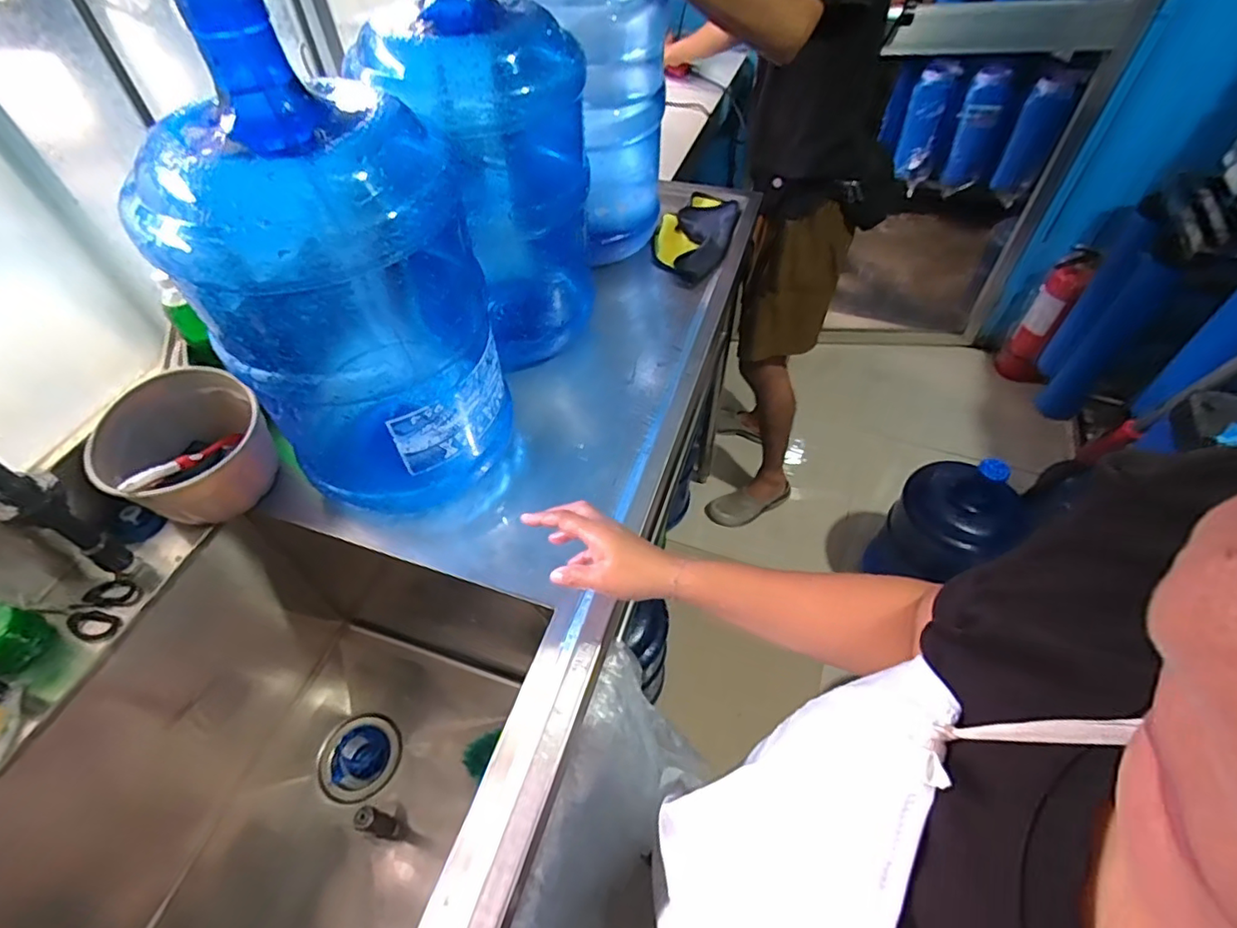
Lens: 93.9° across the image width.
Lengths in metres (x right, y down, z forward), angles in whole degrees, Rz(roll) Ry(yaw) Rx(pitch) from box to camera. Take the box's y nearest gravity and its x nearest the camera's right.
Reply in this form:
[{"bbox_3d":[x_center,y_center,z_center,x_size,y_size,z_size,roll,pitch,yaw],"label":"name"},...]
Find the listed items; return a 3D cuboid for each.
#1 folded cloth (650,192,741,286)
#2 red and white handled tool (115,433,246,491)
[{"bbox_3d":[0.133,-0.407,1.022,0.131,0.034,0.246,14,54,14],"label":"folded cloth"},{"bbox_3d":[-0.488,-0.003,0.652,0.019,0.015,0.157,3,21,5],"label":"red and white handled tool"}]

